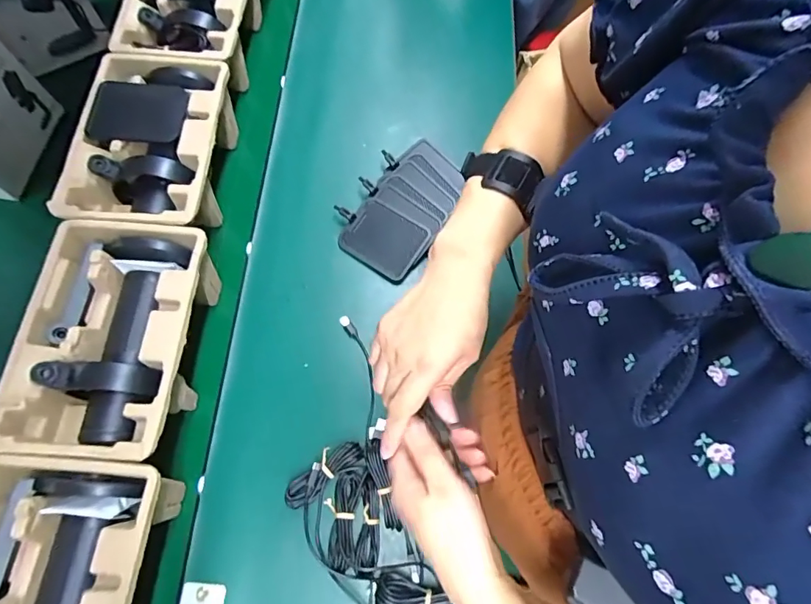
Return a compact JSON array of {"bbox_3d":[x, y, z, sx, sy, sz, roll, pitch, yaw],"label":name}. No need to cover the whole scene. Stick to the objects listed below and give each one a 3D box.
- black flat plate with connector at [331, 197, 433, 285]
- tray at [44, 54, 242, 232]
[{"bbox_3d":[-0.034,-0.083,0.593,0.114,0.018,0.082,32,72,12],"label":"black flat plate with connector"},{"bbox_3d":[-0.300,-0.179,0.568,0.157,0.097,0.232,0,68,0],"label":"tray"}]

